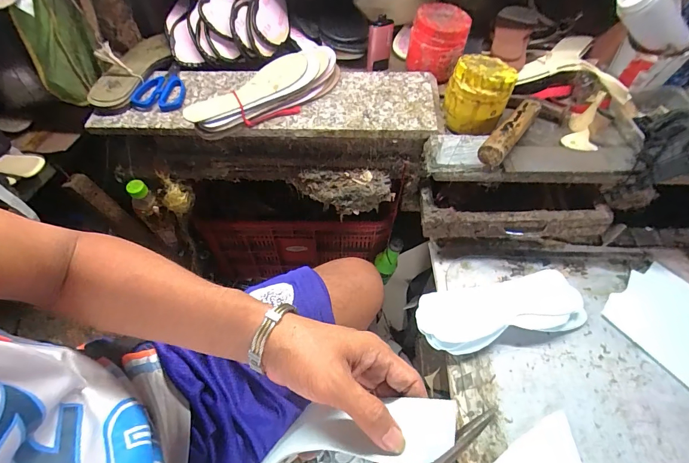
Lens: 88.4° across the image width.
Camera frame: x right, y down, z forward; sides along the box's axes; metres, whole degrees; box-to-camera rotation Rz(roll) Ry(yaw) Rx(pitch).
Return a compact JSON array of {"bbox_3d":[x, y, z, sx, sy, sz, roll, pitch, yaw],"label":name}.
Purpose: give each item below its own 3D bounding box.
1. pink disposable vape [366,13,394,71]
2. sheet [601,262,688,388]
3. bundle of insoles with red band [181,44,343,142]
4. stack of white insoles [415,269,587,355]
[{"bbox_3d":[0.065,-0.344,0.662,0.043,0.098,0.031,4,55,2],"label":"pink disposable vape"},{"bbox_3d":[0.527,0.143,0.565,0.182,0.007,0.167,-39,63,-23],"label":"sheet"},{"bbox_3d":[-0.117,-0.233,0.587,0.100,0.036,0.272,37,62,22],"label":"bundle of insoles with red band"},{"bbox_3d":[0.244,0.123,0.554,0.267,0.034,0.096,-10,56,-8],"label":"stack of white insoles"}]

